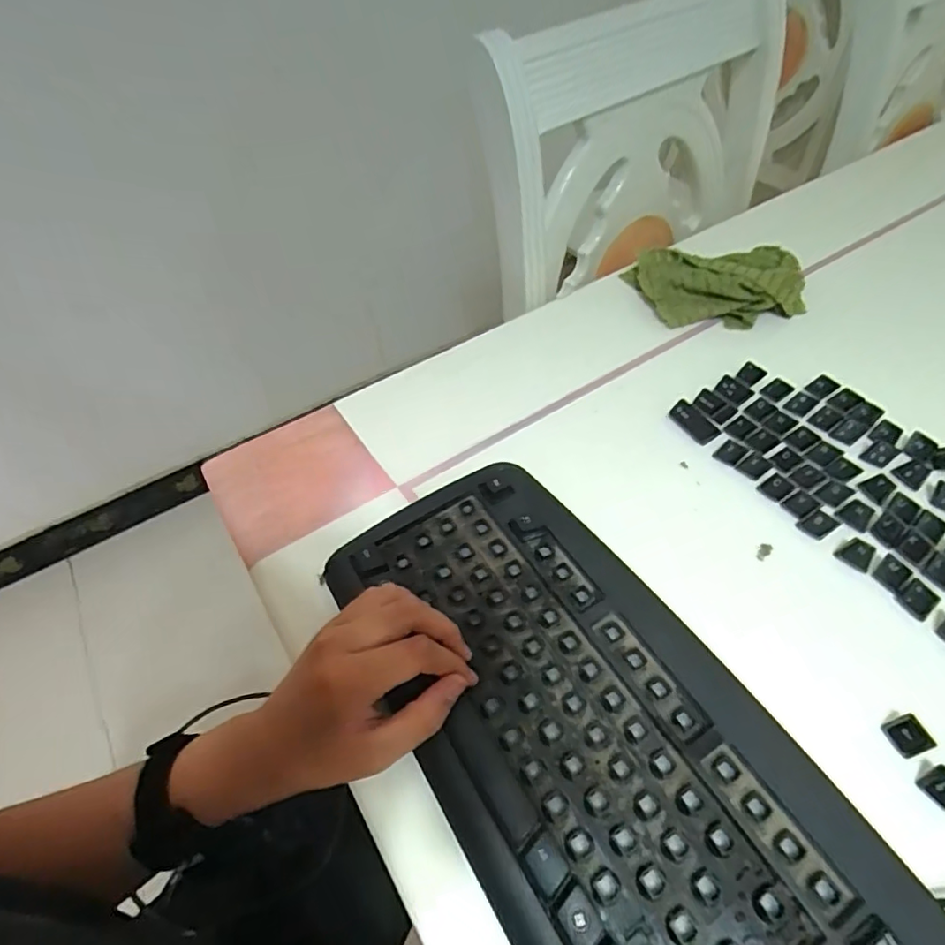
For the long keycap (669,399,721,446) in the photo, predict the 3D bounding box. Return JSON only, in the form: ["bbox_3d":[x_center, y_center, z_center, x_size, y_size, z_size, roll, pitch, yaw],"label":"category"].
[{"bbox_3d":[0.175,-0.040,0.439,0.021,0.009,0.040,-26,55,-14],"label":"long keycap"}]

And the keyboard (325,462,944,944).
[{"bbox_3d":[0.089,0.164,0.270,0.165,0.019,0.436,-24,53,-17],"label":"keyboard"}]

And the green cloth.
[{"bbox_3d":[0.230,-0.177,0.526,0.155,0.042,0.089,0,54,5],"label":"green cloth"}]

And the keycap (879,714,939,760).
[{"bbox_3d":[0.230,0.138,0.294,0.014,0.015,0.018,-15,53,-6],"label":"keycap"}]

